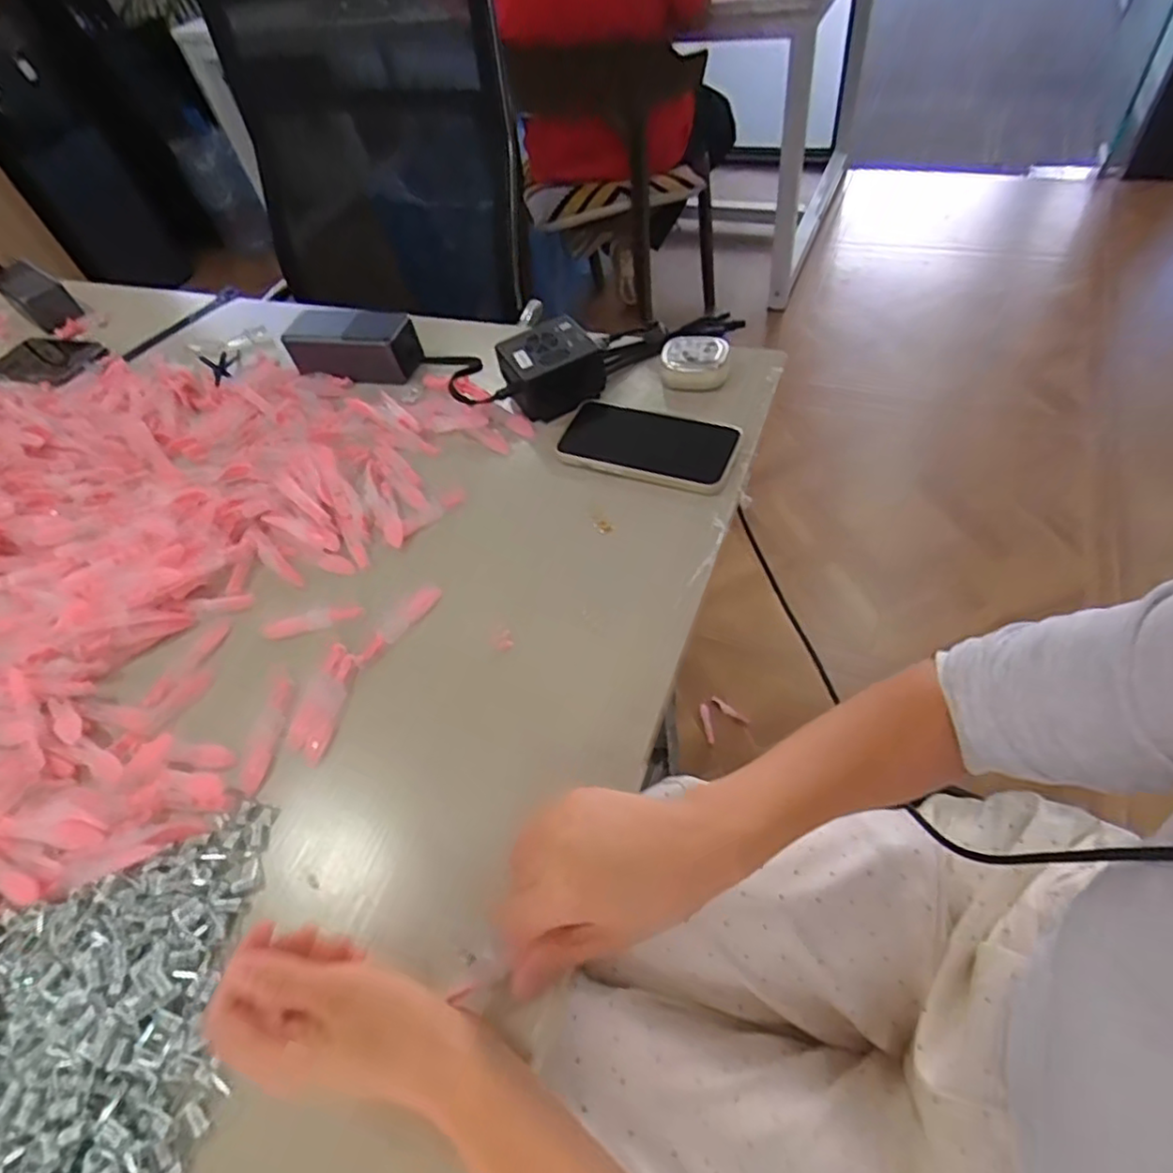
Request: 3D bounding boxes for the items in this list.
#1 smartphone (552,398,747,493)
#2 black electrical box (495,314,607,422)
[{"bbox_3d":[0.050,-0.120,0.544,0.145,0.018,0.084,17,57,15],"label":"smartphone"},{"bbox_3d":[-0.032,-0.198,0.588,0.081,0.044,0.080,-34,58,-15],"label":"black electrical box"}]

